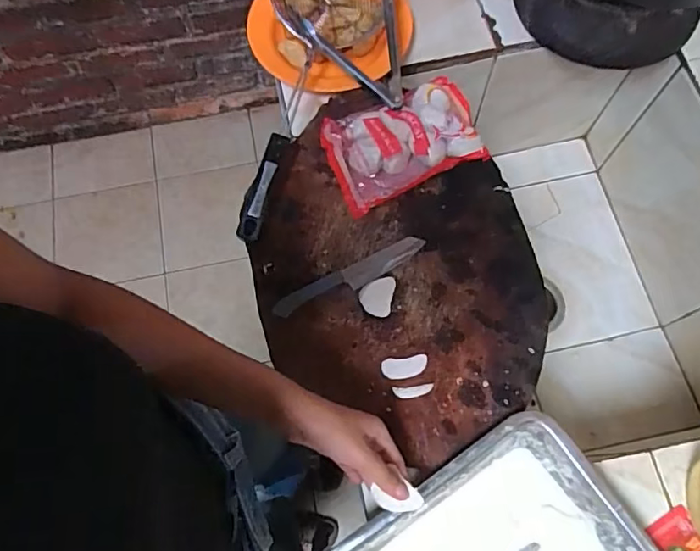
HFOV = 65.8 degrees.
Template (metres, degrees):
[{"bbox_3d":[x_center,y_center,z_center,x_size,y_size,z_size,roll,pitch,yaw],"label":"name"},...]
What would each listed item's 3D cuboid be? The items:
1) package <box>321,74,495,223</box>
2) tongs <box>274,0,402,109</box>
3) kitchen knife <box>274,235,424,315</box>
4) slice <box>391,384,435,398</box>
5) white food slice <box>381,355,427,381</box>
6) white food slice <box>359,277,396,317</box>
[{"bbox_3d":[0.065,-0.158,0.625,0.184,0.049,0.117,-24,71,-7],"label":"package"},{"bbox_3d":[0.014,-0.278,0.651,0.142,0.064,0.190,-25,71,-7],"label":"tongs"},{"bbox_3d":[0.002,0.001,0.587,0.178,0.015,0.028,-27,72,-8],"label":"kitchen knife"},{"bbox_3d":[0.065,0.119,0.556,0.041,0.004,0.012,-5,70,0],"label":"slice"},{"bbox_3d":[0.057,0.096,0.562,0.048,0.006,0.022,-7,70,-1],"label":"white food slice"},{"bbox_3d":[0.028,0.022,0.583,0.035,0.011,0.042,11,71,6],"label":"white food slice"}]

